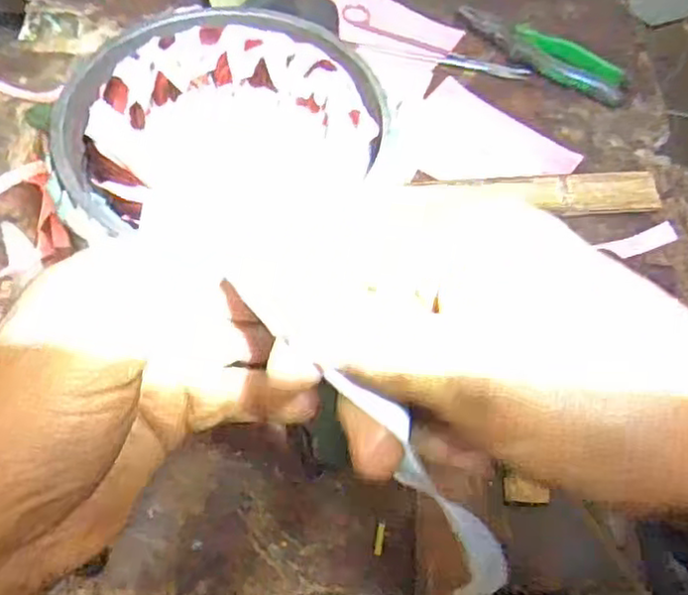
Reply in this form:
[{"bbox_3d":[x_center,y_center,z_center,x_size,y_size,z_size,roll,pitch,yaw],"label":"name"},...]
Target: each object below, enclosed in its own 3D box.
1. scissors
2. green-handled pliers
[{"bbox_3d":[0.088,-0.255,0.713,0.205,0.006,0.060,25,61,10],"label":"scissors"},{"bbox_3d":[0.202,-0.258,0.706,0.194,0.031,0.053,28,61,12],"label":"green-handled pliers"}]

